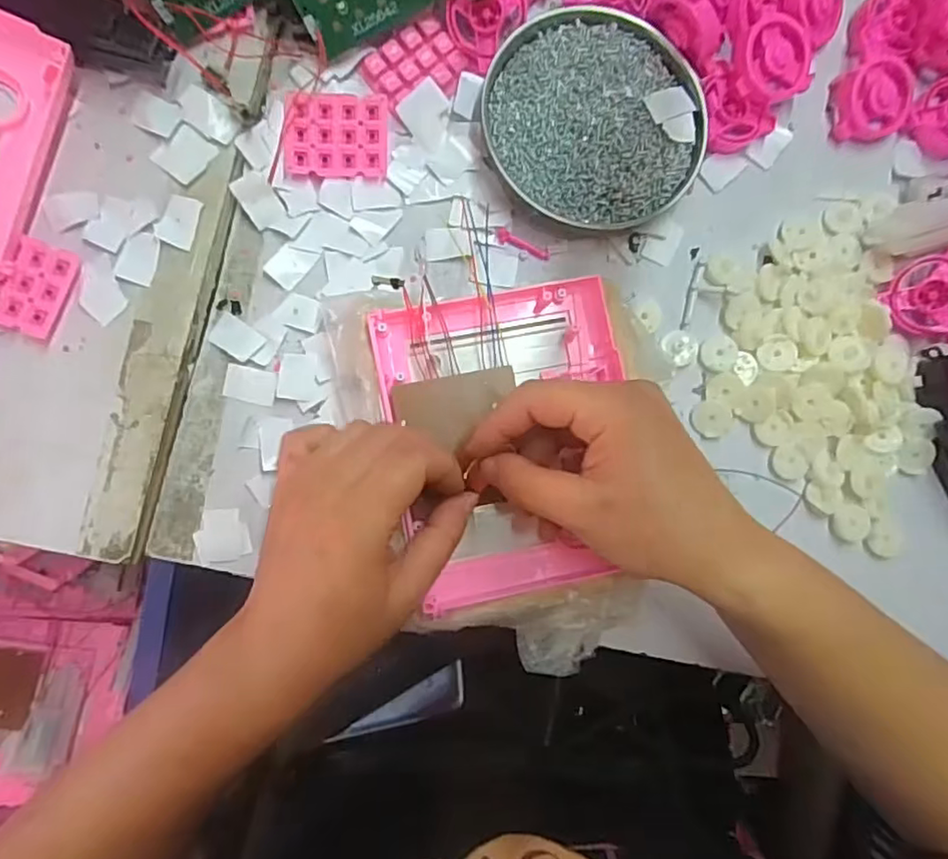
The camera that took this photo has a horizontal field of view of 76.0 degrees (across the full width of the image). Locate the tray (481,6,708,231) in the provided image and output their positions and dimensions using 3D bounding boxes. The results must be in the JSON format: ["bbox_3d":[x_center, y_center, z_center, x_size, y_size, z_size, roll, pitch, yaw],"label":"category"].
[{"bbox_3d":[0.074,-0.189,0.374,0.134,0.020,0.121,38,85,-2],"label":"tray"}]

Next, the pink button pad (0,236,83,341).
[{"bbox_3d":[-0.239,-0.077,0.331,0.030,0.009,0.050,19,86,-4],"label":"pink button pad"}]

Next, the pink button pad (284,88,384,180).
[{"bbox_3d":[-0.082,-0.177,0.364,0.059,0.006,0.048,0,87,-5],"label":"pink button pad"}]

